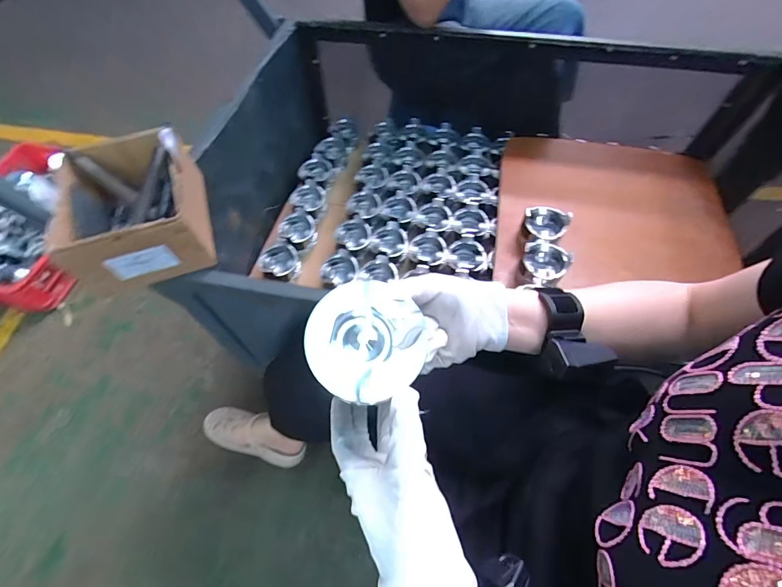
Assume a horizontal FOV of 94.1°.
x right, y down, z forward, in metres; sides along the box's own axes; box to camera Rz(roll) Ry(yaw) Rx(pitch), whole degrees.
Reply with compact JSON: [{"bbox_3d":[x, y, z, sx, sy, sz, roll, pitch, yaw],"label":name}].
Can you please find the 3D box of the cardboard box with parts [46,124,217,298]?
[{"bbox_3d":[-0.344,-0.121,0.489,0.151,0.104,0.199,-17,60,-9],"label":"cardboard box with parts"}]

